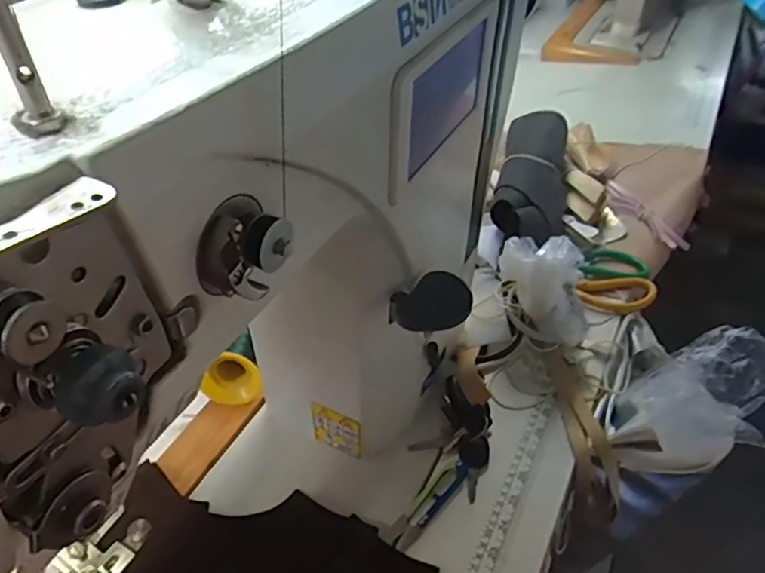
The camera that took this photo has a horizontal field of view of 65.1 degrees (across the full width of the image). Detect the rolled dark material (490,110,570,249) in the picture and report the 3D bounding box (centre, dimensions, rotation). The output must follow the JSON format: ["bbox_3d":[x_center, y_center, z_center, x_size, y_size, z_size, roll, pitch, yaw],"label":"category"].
[{"bbox_3d":[0.199,-0.146,0.788,0.086,0.071,0.264,5,40,15],"label":"rolled dark material"}]

